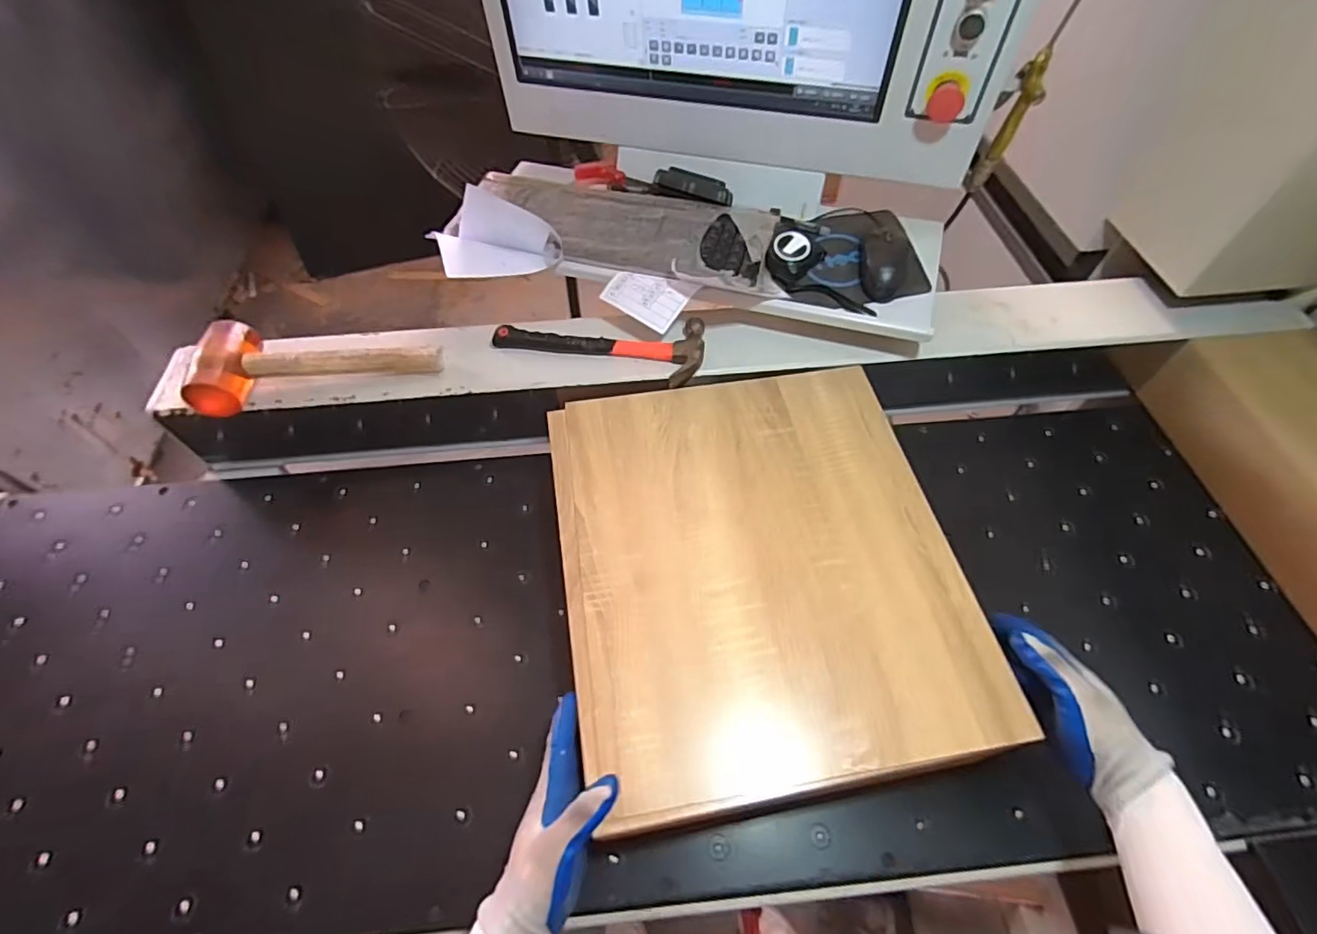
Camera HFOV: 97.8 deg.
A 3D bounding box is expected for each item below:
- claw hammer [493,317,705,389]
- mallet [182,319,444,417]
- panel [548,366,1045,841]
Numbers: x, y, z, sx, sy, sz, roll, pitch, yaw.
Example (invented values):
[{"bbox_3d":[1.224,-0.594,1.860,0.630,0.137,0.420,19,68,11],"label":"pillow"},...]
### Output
[{"bbox_3d":[-0.074,-0.167,0.750,0.265,0.028,0.098,11,56,8],"label":"claw hammer"},{"bbox_3d":[-0.418,-0.129,0.716,0.288,0.079,0.110,-6,55,-4],"label":"mallet"},{"bbox_3d":[0.101,0.087,0.598,0.390,0.029,0.444,-8,56,-5],"label":"panel"}]

